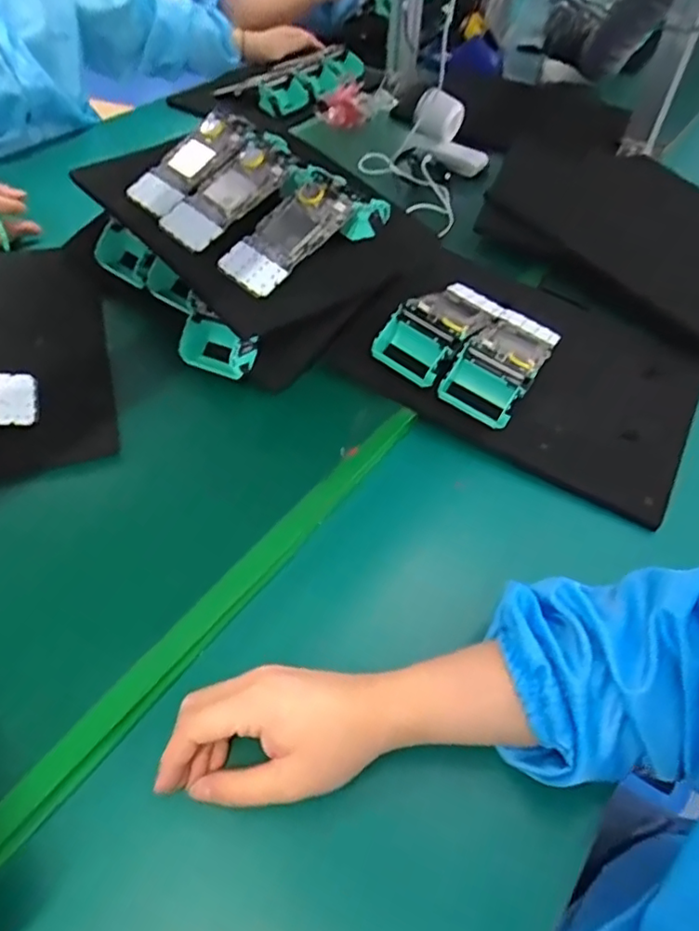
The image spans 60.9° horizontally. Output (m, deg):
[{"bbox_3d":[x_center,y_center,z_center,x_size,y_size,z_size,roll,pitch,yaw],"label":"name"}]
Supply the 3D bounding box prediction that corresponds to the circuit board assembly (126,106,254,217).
[{"bbox_3d":[-0.169,-0.331,0.639,0.080,0.021,0.151,33,76,21],"label":"circuit board assembly"}]

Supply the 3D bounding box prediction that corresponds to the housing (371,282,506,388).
[{"bbox_3d":[0.098,-0.146,0.606,0.073,0.052,0.155,33,58,22],"label":"housing"}]

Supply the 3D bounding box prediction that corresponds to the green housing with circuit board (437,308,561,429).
[{"bbox_3d":[0.157,-0.113,0.594,0.083,0.048,0.163,30,56,19],"label":"green housing with circuit board"}]

